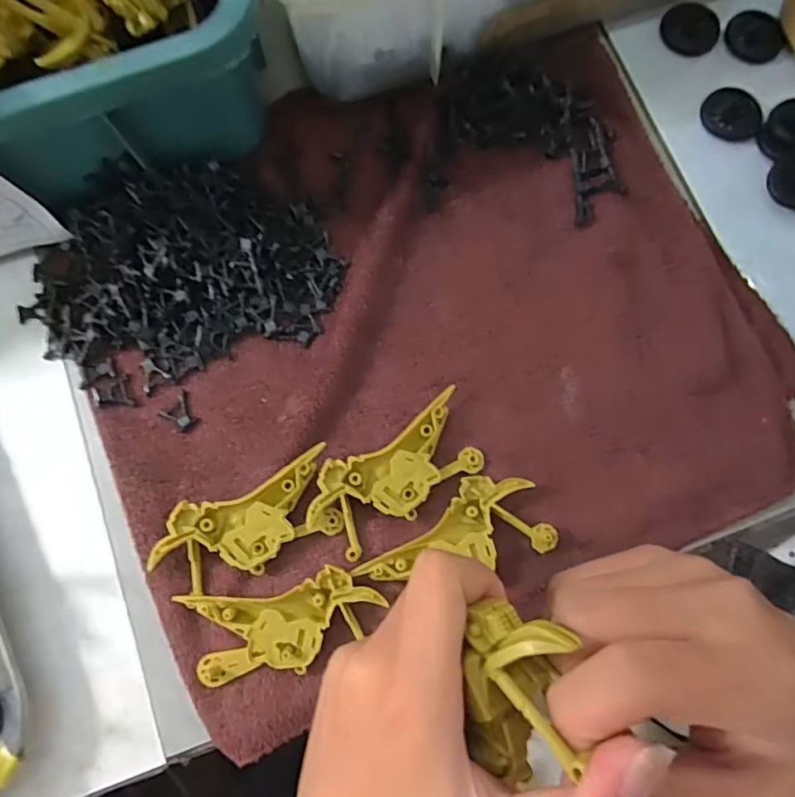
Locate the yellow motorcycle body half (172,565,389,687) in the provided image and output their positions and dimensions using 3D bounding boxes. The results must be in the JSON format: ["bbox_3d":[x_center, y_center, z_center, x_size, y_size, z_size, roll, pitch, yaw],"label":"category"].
[{"bbox_3d":[-0.061,0.119,0.276,0.104,0.012,0.045,-11,80,-3],"label":"yellow motorcycle body half"}]

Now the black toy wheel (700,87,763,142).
[{"bbox_3d":[0.220,-0.187,0.346,0.038,0.006,0.033,31,81,5],"label":"black toy wheel"}]

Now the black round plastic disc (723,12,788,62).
[{"bbox_3d":[0.240,-0.244,0.353,0.036,0.009,0.035,0,78,-2],"label":"black round plastic disc"}]

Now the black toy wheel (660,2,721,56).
[{"bbox_3d":[0.198,-0.250,0.355,0.038,0.008,0.038,0,79,-1],"label":"black toy wheel"}]

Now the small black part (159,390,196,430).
[{"bbox_3d":[-0.125,0.008,0.305,0.019,0.004,0.020,0,78,-2],"label":"small black part"}]

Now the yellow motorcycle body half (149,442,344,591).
[{"bbox_3d":[-0.081,0.069,0.286,0.098,0.010,0.047,-22,80,-5],"label":"yellow motorcycle body half"}]

